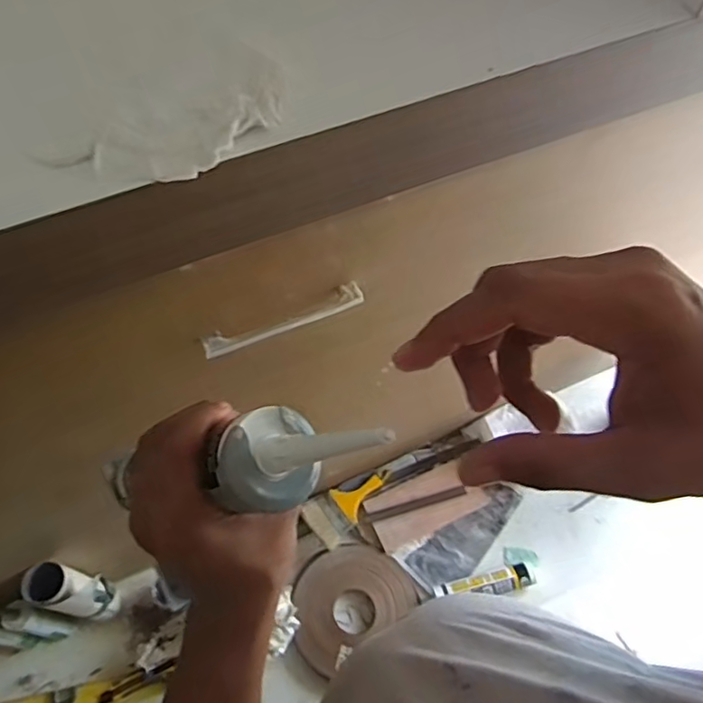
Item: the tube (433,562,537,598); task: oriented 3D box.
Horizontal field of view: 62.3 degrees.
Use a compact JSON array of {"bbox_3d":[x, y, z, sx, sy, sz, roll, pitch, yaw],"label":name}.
[{"bbox_3d":[0.272,0.475,1.185,0.204,0.040,0.052,-11,62,-5],"label":"tube"}]

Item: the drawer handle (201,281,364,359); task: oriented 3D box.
[{"bbox_3d":[-0.075,-0.036,0.653,0.185,0.012,0.034,-22,64,-11],"label":"drawer handle"}]

